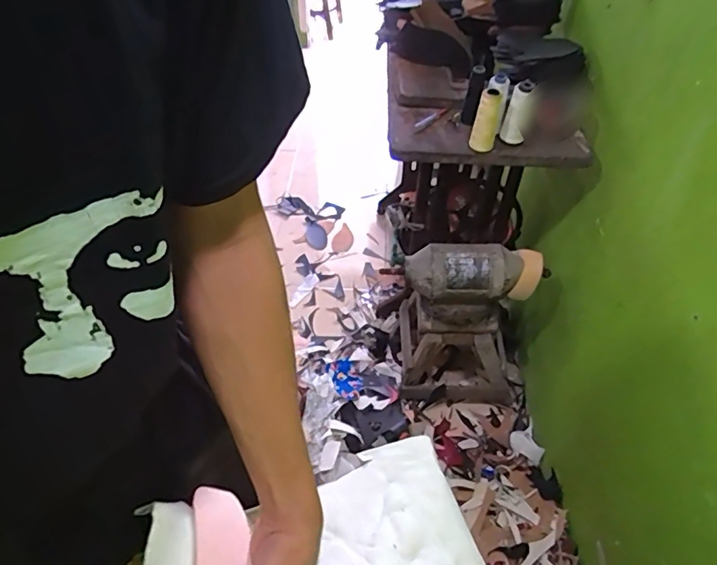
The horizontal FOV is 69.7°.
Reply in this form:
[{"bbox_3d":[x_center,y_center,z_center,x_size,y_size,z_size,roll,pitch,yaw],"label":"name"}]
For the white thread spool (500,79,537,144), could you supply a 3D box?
[{"bbox_3d":[0.301,-0.317,0.974,0.048,0.116,0.041,12,49,10],"label":"white thread spool"}]

